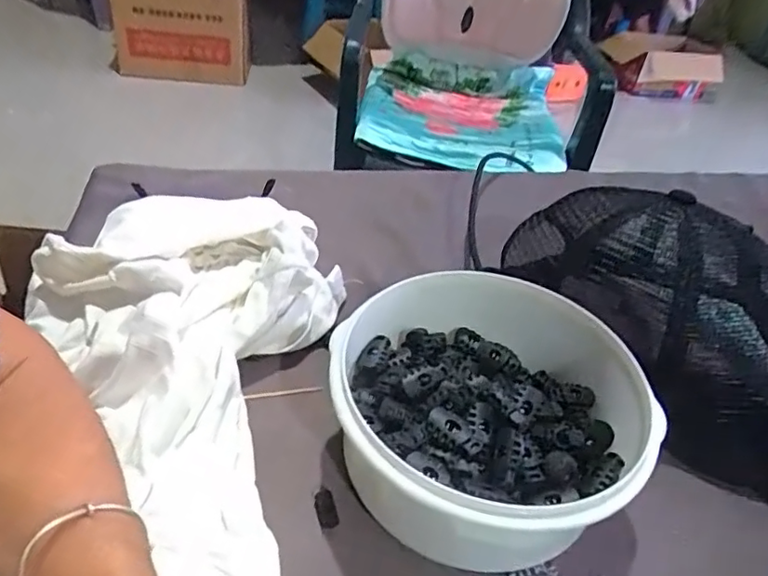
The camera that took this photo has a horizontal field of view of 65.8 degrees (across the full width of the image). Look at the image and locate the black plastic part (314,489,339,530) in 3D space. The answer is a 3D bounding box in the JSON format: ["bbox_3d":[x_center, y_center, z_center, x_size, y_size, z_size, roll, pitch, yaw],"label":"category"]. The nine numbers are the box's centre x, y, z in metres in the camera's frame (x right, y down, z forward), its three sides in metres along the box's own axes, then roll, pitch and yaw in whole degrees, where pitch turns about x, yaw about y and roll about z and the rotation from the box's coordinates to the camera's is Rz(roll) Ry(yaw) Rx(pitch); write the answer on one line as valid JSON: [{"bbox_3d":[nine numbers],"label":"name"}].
[{"bbox_3d":[-0.030,0.117,0.315,0.011,0.005,0.020,-8,42,-19],"label":"black plastic part"}]

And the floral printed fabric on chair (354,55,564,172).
[{"bbox_3d":[0.148,-0.355,1.158,0.377,0.105,0.322,7,39,-2],"label":"floral printed fabric on chair"}]

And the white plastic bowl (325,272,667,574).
[{"bbox_3d":[0.051,0.069,0.327,0.154,0.075,0.158,5,39,-4],"label":"white plastic bowl"}]

